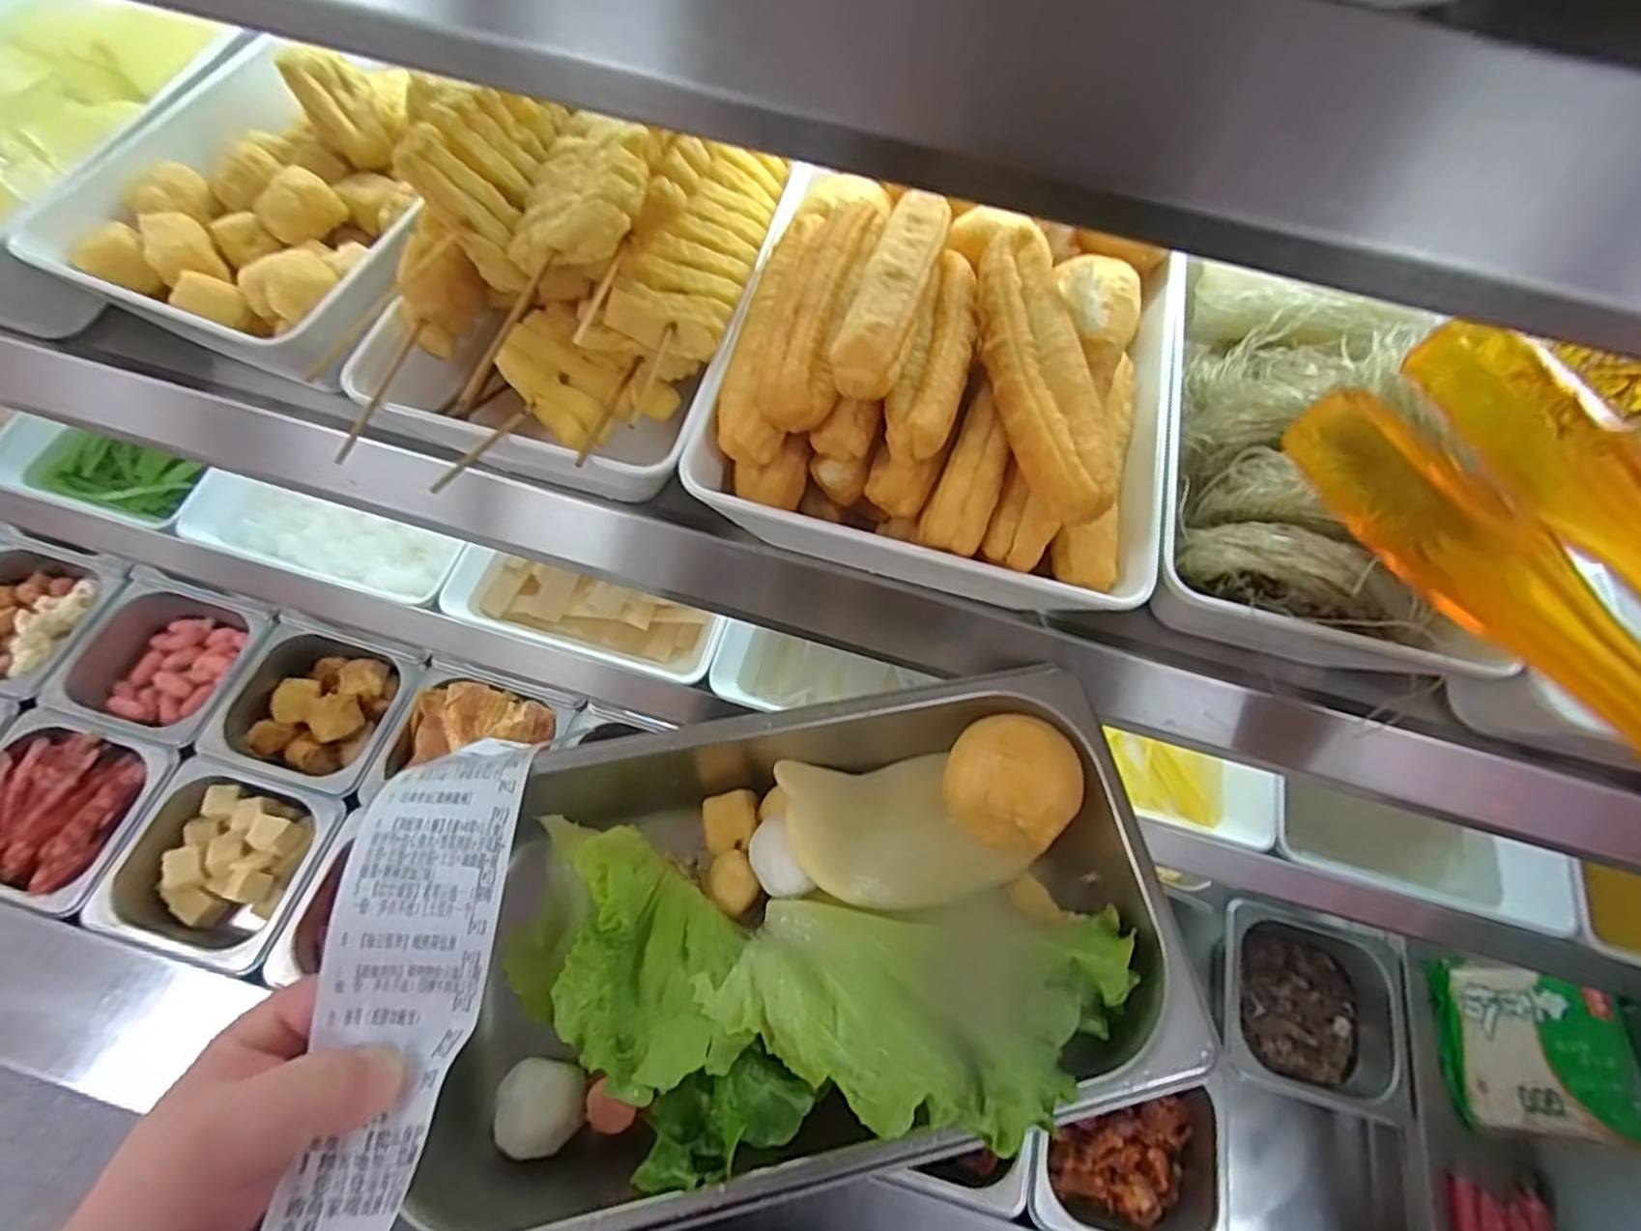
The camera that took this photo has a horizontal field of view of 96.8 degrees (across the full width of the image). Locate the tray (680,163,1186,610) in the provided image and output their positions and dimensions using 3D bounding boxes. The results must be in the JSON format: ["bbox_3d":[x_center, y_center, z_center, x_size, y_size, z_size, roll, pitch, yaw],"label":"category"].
[{"bbox_3d":[0.061,-0.123,0.321,0.201,0.084,0.192,13,60,7],"label":"tray"}]

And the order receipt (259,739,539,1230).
[{"bbox_3d":[-0.157,0.152,0.261,0.051,0.032,0.220,6,64,3],"label":"order receipt"}]

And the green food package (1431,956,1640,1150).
[{"bbox_3d":[0.627,0.375,0.631,0.035,0.152,0.136,19,60,-15],"label":"green food package"}]

